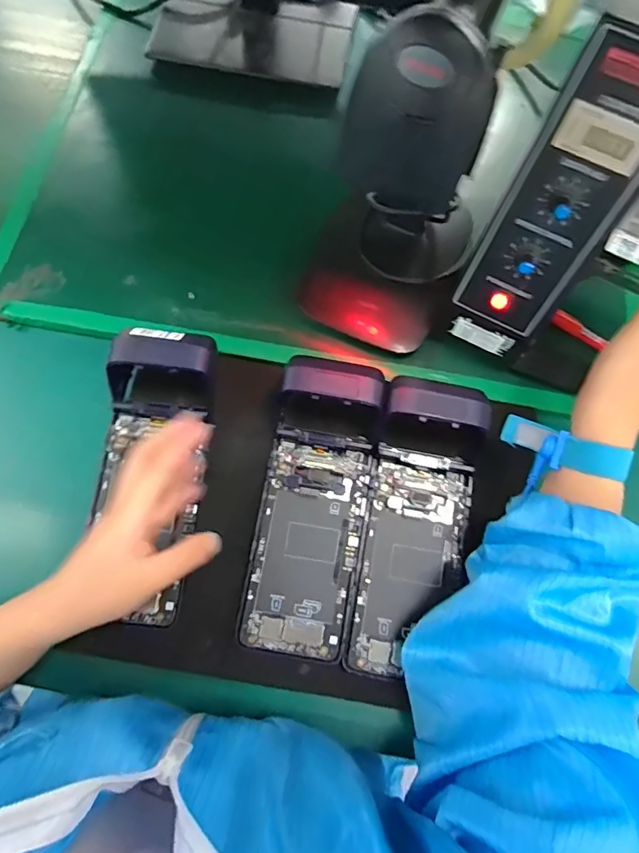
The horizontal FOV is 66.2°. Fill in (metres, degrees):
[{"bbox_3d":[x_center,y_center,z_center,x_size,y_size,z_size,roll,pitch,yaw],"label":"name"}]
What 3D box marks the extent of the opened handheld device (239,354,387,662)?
[{"bbox_3d":[-0.003,0.057,0.371,0.082,0.049,0.222,9,71,1],"label":"opened handheld device"}]

